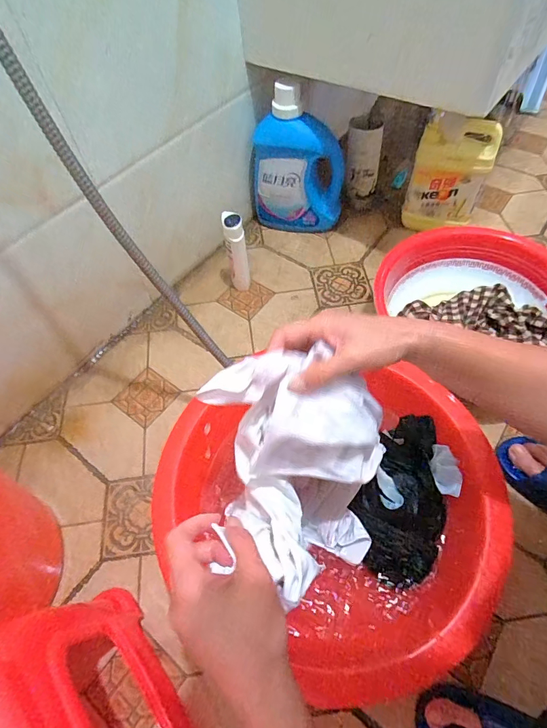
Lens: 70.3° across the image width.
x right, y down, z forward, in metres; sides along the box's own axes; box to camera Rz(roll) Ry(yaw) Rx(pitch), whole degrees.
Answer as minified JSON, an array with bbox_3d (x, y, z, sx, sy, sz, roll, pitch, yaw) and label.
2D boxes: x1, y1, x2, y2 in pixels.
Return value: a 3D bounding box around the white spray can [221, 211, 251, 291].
[{"bbox_3d":[-0.075,-0.223,0.797,0.042,0.178,0.041,-2,57,4],"label":"white spray can"}]

